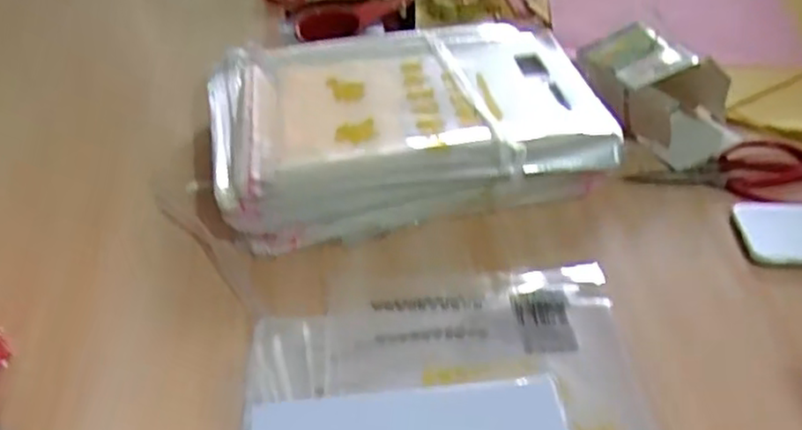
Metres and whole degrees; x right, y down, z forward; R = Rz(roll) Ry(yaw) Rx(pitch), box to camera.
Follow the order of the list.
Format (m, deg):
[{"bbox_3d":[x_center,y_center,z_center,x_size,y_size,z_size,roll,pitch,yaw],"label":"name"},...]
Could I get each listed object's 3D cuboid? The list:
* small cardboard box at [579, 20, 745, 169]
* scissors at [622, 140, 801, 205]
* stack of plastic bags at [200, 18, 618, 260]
[{"bbox_3d":[0.260,-0.129,0.734,0.105,0.089,0.163,-21,43,-22],"label":"small cardboard box"},{"bbox_3d":[0.322,-0.041,0.683,0.182,0.016,0.078,-1,39,0],"label":"scissors"},{"bbox_3d":[0.001,-0.092,0.716,0.363,0.065,0.273,-9,40,-9],"label":"stack of plastic bags"}]

